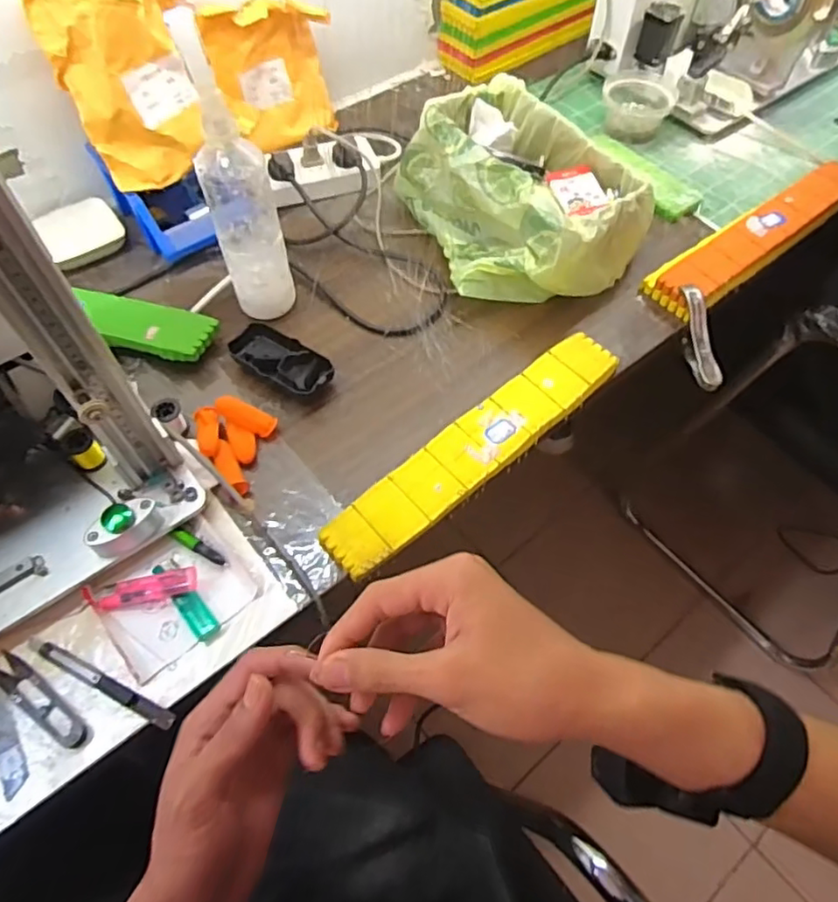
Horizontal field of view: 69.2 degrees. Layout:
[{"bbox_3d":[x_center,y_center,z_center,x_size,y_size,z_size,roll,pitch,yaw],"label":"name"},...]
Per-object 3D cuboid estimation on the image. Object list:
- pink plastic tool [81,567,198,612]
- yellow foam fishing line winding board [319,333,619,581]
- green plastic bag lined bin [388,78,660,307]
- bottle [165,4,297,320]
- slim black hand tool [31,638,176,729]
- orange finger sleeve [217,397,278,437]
[{"bbox_3d":[-0.232,0.115,0.504,0.091,0.015,0.026,-12,59,-7],"label":"pink plastic tool"},{"bbox_3d":[0.061,-0.005,0.588,0.350,0.022,0.063,-37,65,-20],"label":"yellow foam fishing line winding board"},{"bbox_3d":[0.109,-0.291,0.690,0.206,0.097,0.268,-24,61,-14],"label":"green plastic bag lined bin"},{"bbox_3d":[-0.170,-0.247,0.566,0.061,0.272,0.052,-20,60,-12],"label":"bottle"},{"bbox_3d":[-0.249,0.180,0.474,0.136,0.013,0.012,22,61,13],"label":"slim black hand tool"},{"bbox_3d":[-0.169,-0.034,0.593,0.058,0.015,0.021,26,59,-11],"label":"orange finger sleeve"}]

